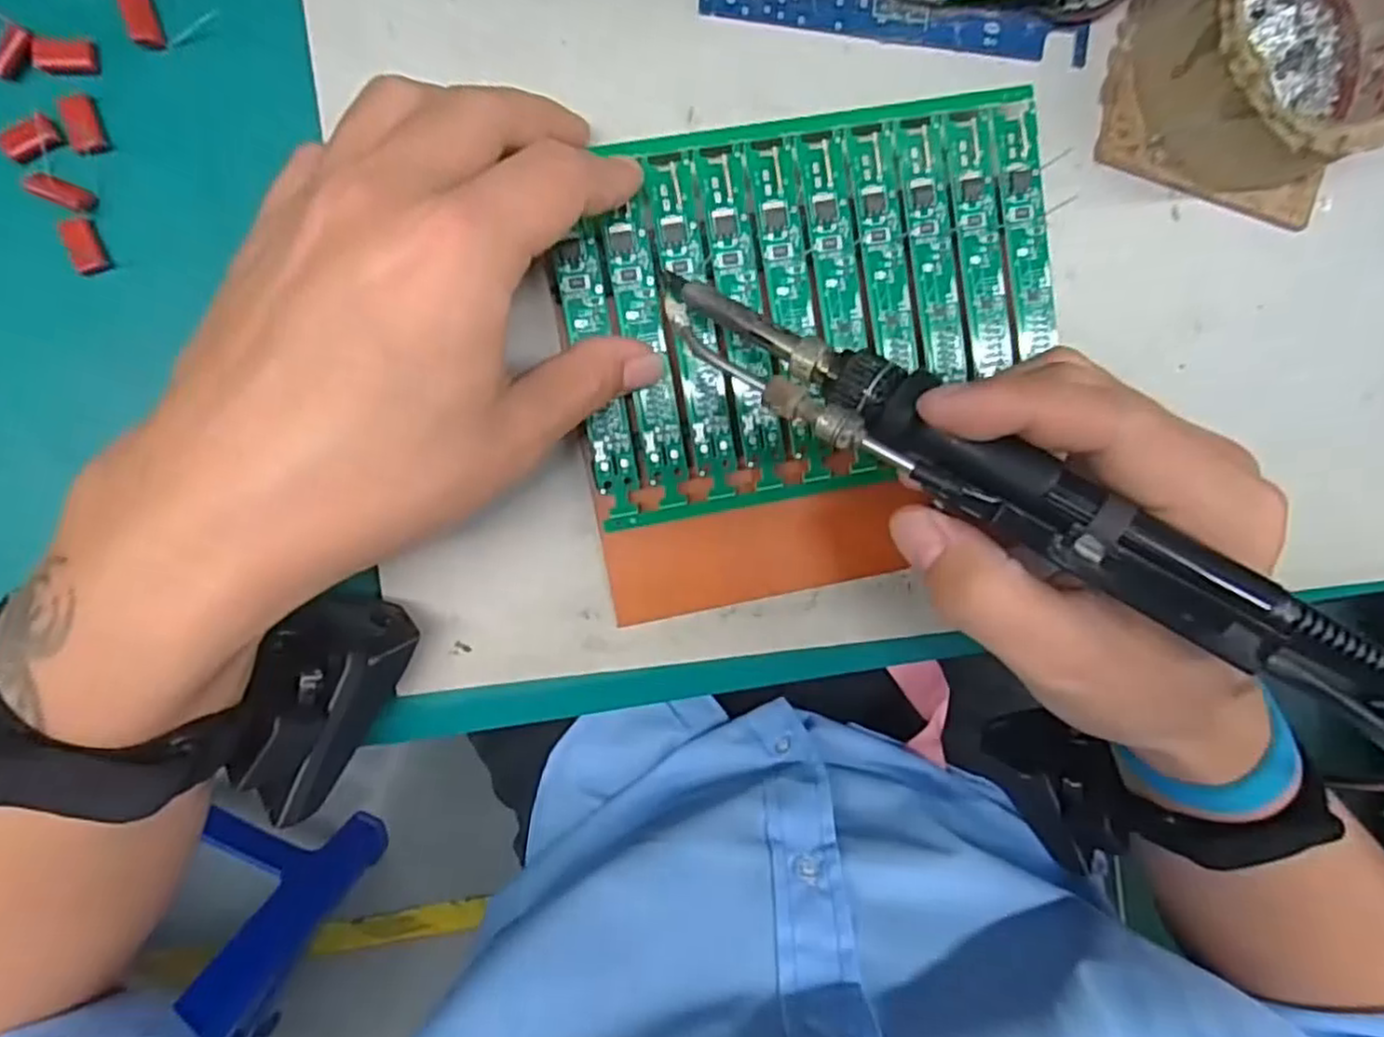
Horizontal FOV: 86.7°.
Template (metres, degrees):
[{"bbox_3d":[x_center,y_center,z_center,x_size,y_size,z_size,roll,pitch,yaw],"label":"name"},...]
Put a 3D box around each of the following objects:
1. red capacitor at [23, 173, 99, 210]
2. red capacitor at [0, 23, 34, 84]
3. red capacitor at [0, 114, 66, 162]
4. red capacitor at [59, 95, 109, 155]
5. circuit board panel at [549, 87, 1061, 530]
[{"bbox_3d":[-0.195,-0.101,0.227,0.018,0.005,0.007,19,92,-20],"label":"red capacitor"},{"bbox_3d":[-0.203,-0.139,0.218,0.006,0.004,0.017,26,91,-7],"label":"red capacitor"},{"bbox_3d":[-0.201,-0.115,0.223,0.017,0.006,0.007,-30,97,-3],"label":"red capacitor"},{"bbox_3d":[-0.187,-0.122,0.224,0.009,0.004,0.016,-10,95,-5],"label":"red capacitor"},{"bbox_3d":[0.042,-0.070,0.246,0.163,0.010,0.120,-10,95,-5],"label":"circuit board panel"}]

